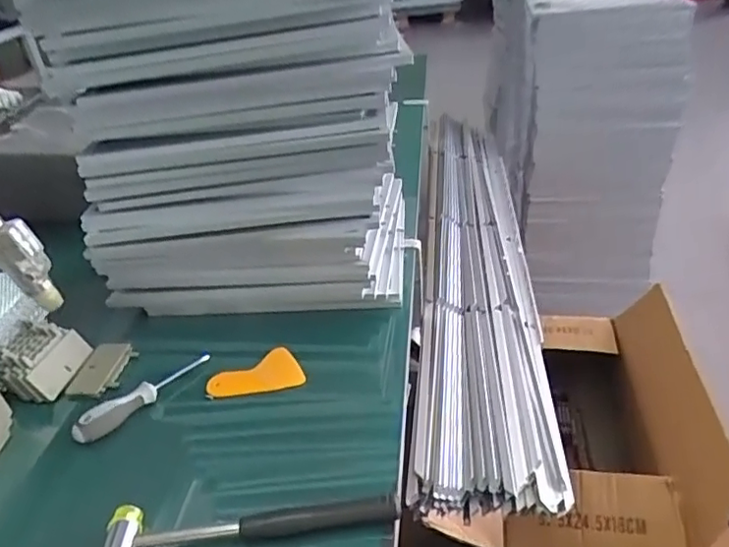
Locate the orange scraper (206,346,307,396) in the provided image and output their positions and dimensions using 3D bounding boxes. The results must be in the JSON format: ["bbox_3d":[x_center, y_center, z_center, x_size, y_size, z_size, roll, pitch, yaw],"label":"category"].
[{"bbox_3d":[-0.124,0.112,0.672,0.107,0.008,0.062,-9,33,-3],"label":"orange scraper"}]

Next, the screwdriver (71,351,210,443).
[{"bbox_3d":[-0.238,0.127,0.642,0.022,0.032,0.162,18,41,33],"label":"screwdriver"}]

